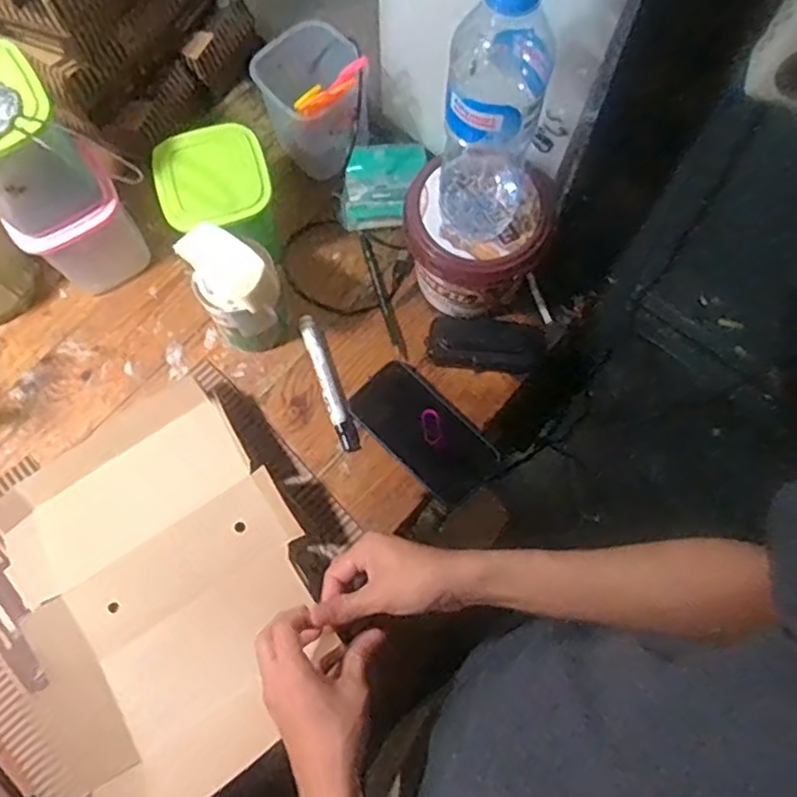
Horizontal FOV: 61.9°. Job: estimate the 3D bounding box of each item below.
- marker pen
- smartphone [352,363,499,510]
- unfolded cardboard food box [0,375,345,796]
[{"bbox_3d":[-0.069,-0.017,0.656,0.018,0.016,0.145,-19,75,-7],"label":"marker pen"},{"bbox_3d":[0.025,0.031,0.643,0.143,0.013,0.074,43,77,11],"label":"smartphone"},{"bbox_3d":[-0.213,0.171,0.605,0.259,0.066,0.341,-31,76,-10],"label":"unfolded cardboard food box"}]

